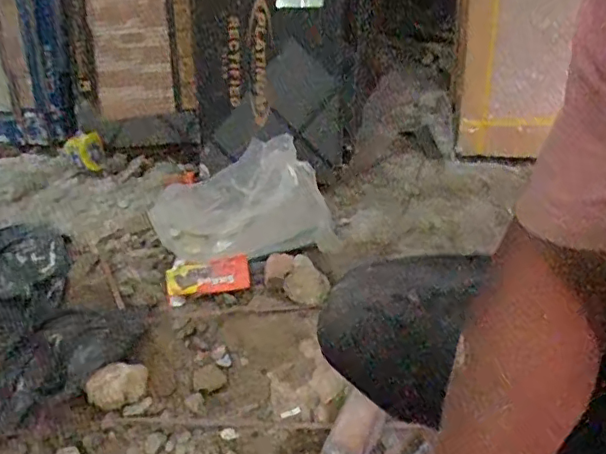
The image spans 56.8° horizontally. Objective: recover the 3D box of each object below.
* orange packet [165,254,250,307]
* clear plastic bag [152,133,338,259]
[{"bbox_3d":[-0.151,0.075,0.885,0.127,0.018,0.076,-10,52,-9],"label":"orange packet"},{"bbox_3d":[-0.113,-0.053,0.941,0.285,0.153,0.206,-11,43,-8],"label":"clear plastic bag"}]

